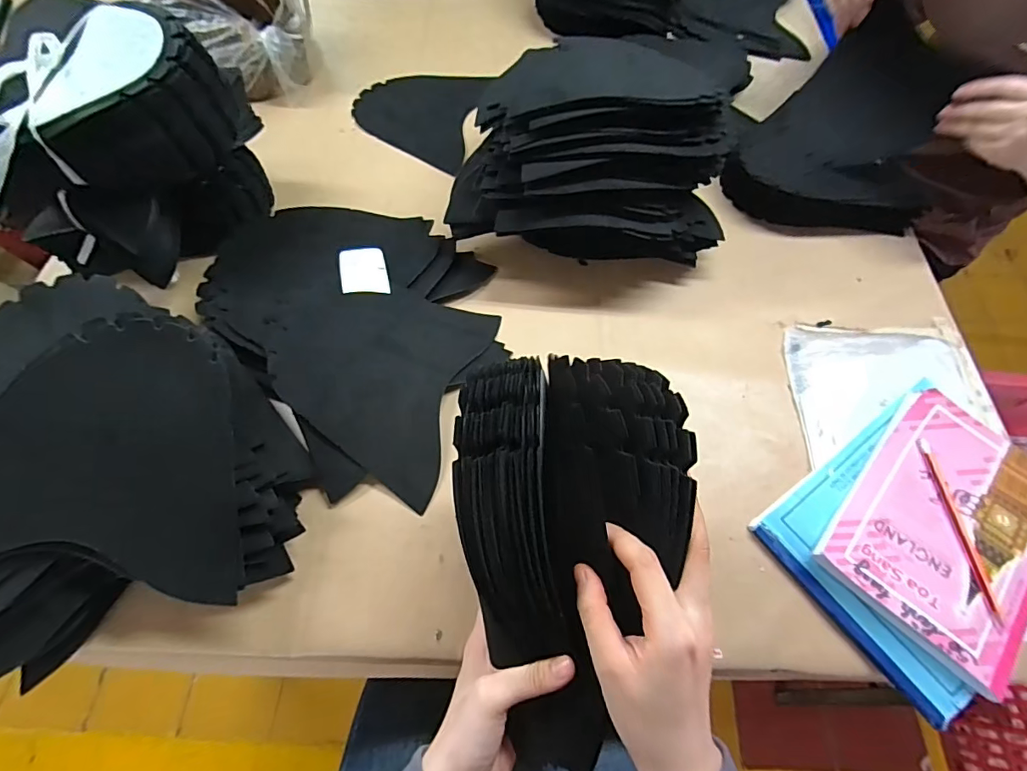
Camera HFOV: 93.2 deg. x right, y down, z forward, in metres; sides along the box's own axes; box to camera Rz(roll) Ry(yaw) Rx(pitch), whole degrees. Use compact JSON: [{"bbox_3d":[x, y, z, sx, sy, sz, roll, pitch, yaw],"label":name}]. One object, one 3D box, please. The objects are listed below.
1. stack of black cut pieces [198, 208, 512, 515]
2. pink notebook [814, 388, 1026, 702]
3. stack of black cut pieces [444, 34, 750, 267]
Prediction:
[{"bbox_3d":[-0.170,-0.083,0.583,0.396,0.049,0.320,41,70,16],"label":"stack of black cut pieces"},{"bbox_3d":[0.433,0.133,0.484,0.166,0.013,0.261,37,69,19],"label":"pink notebook"},{"bbox_3d":[0.094,-0.289,0.609,0.332,0.187,0.250,5,64,1],"label":"stack of black cut pieces"}]

